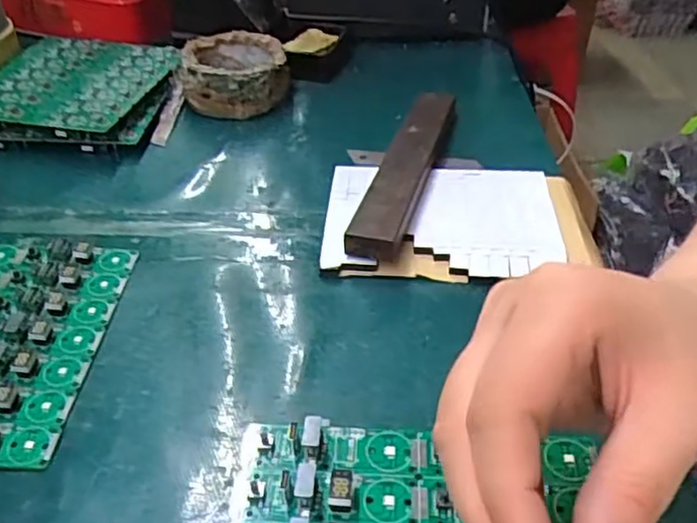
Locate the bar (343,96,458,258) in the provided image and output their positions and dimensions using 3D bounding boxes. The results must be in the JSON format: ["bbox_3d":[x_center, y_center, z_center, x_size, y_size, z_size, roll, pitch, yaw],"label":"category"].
[{"bbox_3d":[0.041,-0.066,0.464,0.031,0.022,0.201,10,41,13],"label":"bar"}]

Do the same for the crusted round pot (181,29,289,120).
[{"bbox_3d":[-0.093,-0.153,0.560,0.082,0.044,0.080,-8,40,-9],"label":"crusted round pot"}]

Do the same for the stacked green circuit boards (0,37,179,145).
[{"bbox_3d":[-0.218,-0.136,0.547,0.145,0.033,0.142,3,39,5],"label":"stacked green circuit boards"}]

